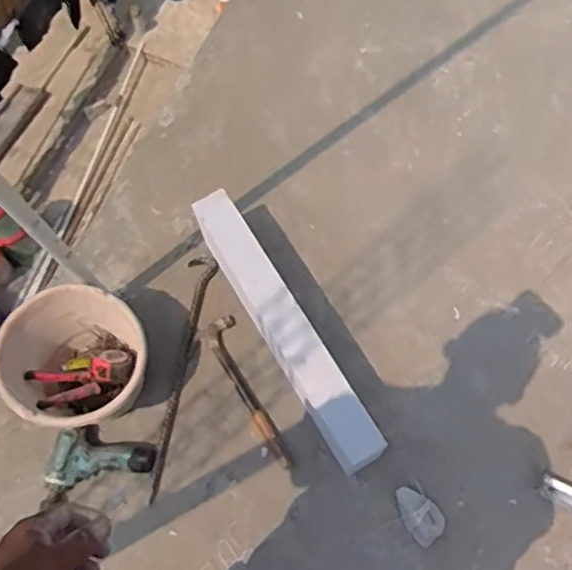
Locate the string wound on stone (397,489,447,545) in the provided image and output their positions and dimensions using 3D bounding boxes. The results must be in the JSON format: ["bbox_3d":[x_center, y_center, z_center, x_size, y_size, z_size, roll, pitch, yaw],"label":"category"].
[{"bbox_3d":[0.255,0.439,1.227,0.070,0.014,0.107,-37,72,-11],"label":"string wound on stone"}]

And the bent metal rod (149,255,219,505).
[{"bbox_3d":[-0.219,0.178,1.355,0.055,0.024,0.532,6,69,5],"label":"bent metal rod"}]

